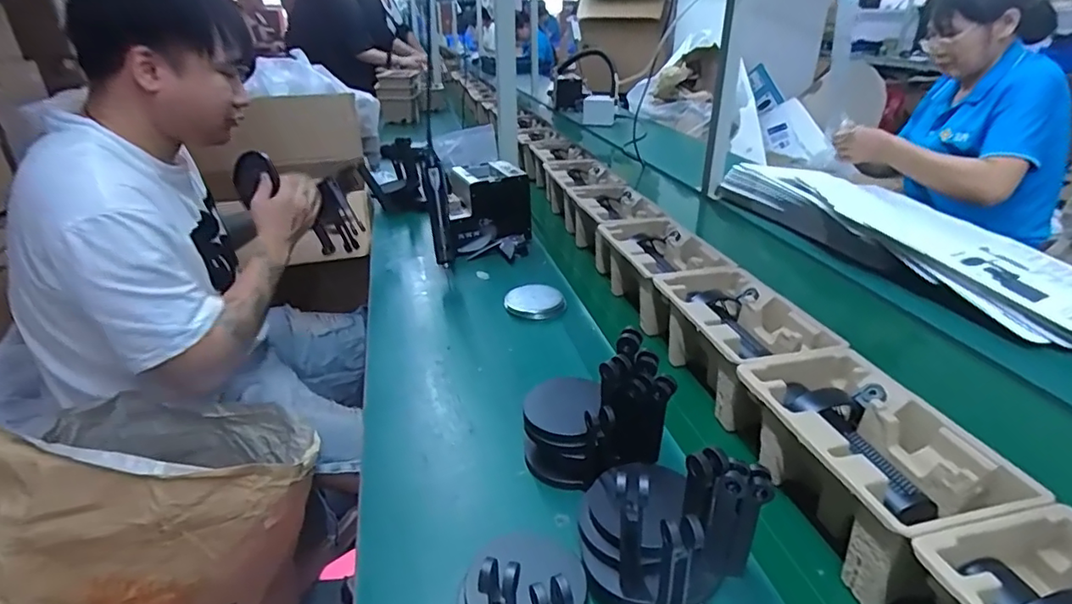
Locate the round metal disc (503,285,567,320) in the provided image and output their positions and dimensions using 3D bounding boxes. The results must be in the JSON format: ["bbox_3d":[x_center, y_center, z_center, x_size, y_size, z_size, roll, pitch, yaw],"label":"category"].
[{"bbox_3d":[-0.002,-0.003,0.920,0.097,0.019,0.097,-1,29,0],"label":"round metal disc"}]

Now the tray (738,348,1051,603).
[{"bbox_3d":[0.306,0.152,0.529,0.144,0.098,0.226,-8,29,-12],"label":"tray"}]

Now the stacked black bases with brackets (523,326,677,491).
[{"bbox_3d":[0.051,0.111,0.563,0.138,0.157,0.086,20,35,34],"label":"stacked black bases with brackets"}]

